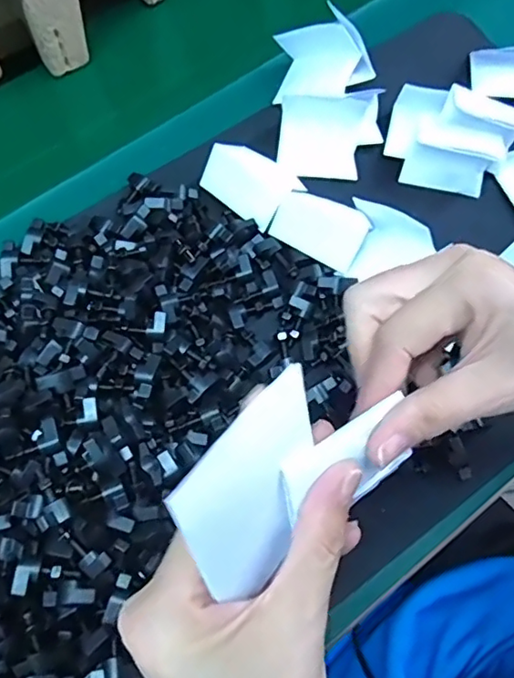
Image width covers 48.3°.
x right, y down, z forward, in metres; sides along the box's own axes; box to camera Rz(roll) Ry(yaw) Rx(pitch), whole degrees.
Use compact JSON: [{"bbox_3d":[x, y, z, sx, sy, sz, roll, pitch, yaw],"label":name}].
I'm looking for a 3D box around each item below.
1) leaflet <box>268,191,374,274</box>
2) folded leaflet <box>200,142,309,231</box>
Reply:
[{"bbox_3d":[0.043,-0.075,0.386,0.060,0.012,0.041,29,74,7],"label":"leaflet"},{"bbox_3d":[-0.003,-0.113,0.394,0.058,0.025,0.048,36,75,9],"label":"folded leaflet"}]

